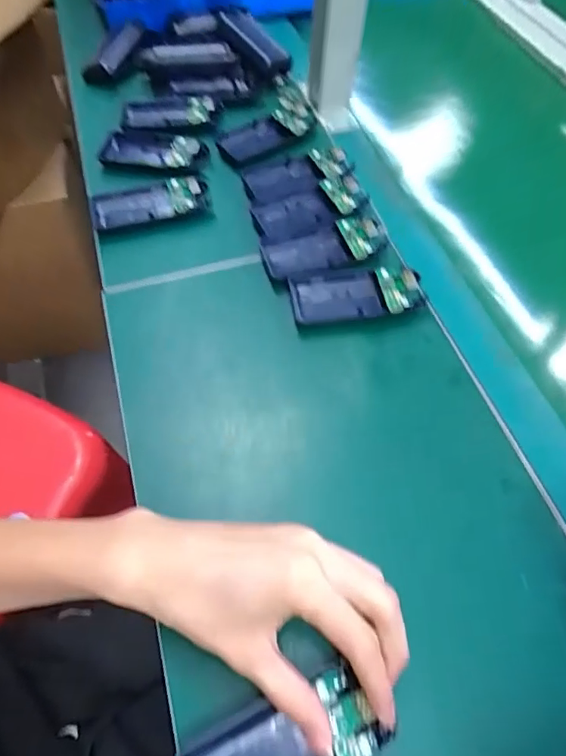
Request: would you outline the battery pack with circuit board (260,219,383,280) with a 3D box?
[{"bbox_3d":[0.035,-0.108,0.413,0.100,0.021,0.048,-13,59,-11],"label":"battery pack with circuit board"}]

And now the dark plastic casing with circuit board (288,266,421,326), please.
[{"bbox_3d":[0.058,-0.066,0.391,0.100,0.018,0.041,-5,57,-6],"label":"dark plastic casing with circuit board"}]

